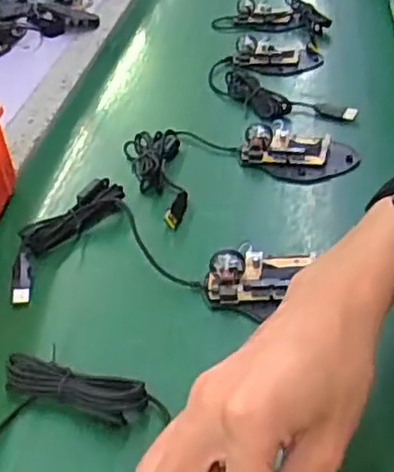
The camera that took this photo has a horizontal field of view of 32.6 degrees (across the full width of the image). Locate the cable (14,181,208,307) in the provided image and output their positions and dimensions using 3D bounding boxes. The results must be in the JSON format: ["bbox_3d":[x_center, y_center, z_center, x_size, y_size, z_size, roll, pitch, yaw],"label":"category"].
[{"bbox_3d":[-0.121,-0.004,0.567,0.057,0.026,0.144,17,42,28],"label":"cable"}]

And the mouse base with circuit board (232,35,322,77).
[{"bbox_3d":[0.097,-0.218,0.811,0.104,0.027,0.070,-5,34,1],"label":"mouse base with circuit board"}]

